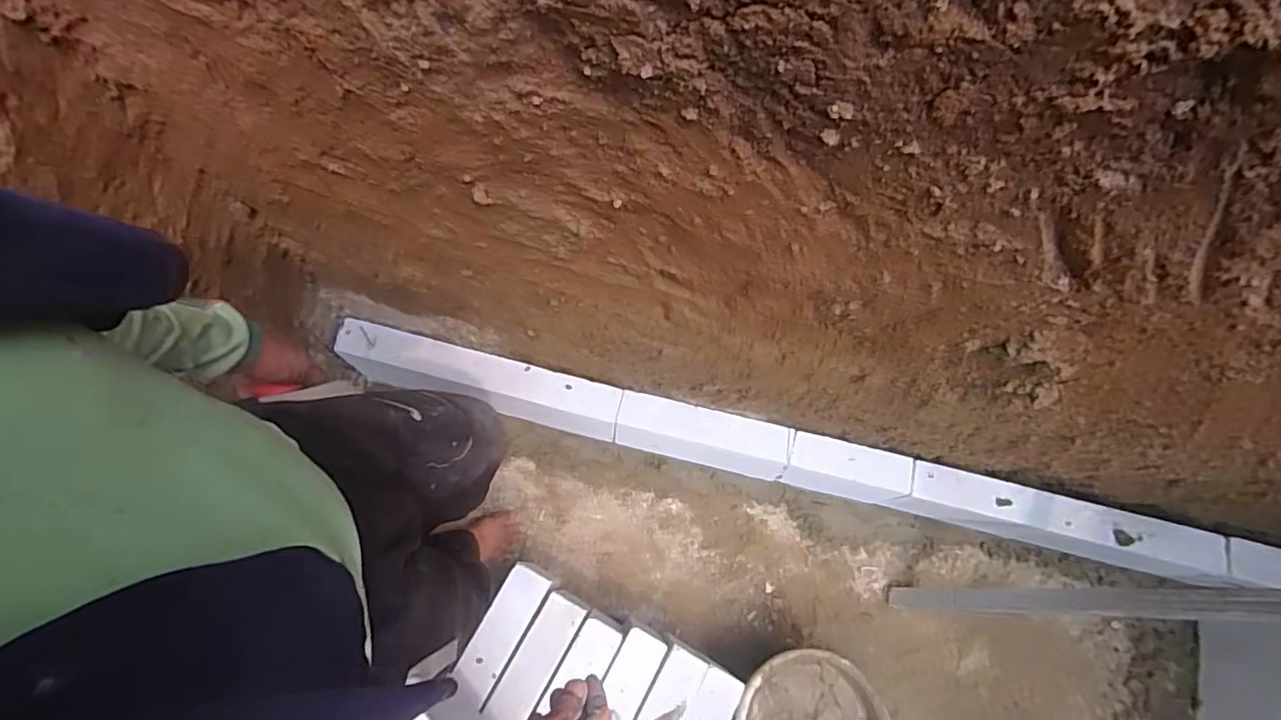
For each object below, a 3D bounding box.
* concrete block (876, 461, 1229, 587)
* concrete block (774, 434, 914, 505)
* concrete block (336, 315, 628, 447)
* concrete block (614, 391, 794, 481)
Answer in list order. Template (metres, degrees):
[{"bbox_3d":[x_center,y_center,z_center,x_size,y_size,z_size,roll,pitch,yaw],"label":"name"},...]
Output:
[{"bbox_3d":[0.829,0.331,1.198,0.600,0.185,0.081,15,73,3],"label":"concrete block"},{"bbox_3d":[0.418,0.236,1.246,0.233,0.212,0.084,14,73,2],"label":"concrete block"},{"bbox_3d":[-0.332,0.057,1.251,0.572,0.188,0.108,13,73,2],"label":"concrete block"},{"bbox_3d":[0.129,0.169,1.271,0.358,0.198,0.091,13,73,2],"label":"concrete block"}]

